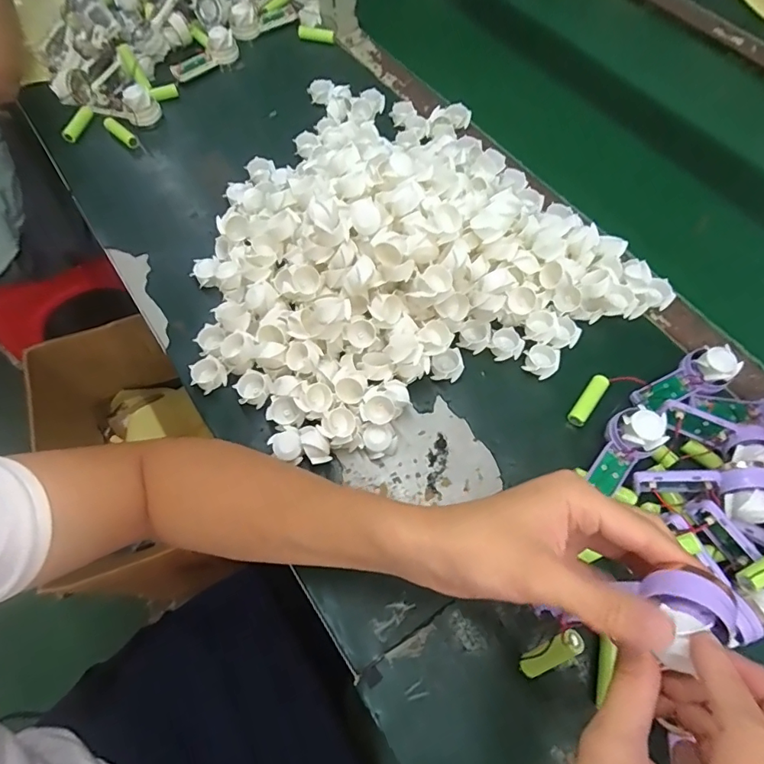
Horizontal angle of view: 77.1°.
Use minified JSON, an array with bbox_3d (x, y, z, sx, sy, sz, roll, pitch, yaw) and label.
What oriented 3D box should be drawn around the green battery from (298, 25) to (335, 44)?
[{"bbox_3d":[-0.089,-0.476,0.657,0.052,0.012,0.015,16,66,6],"label":"green battery"}]

